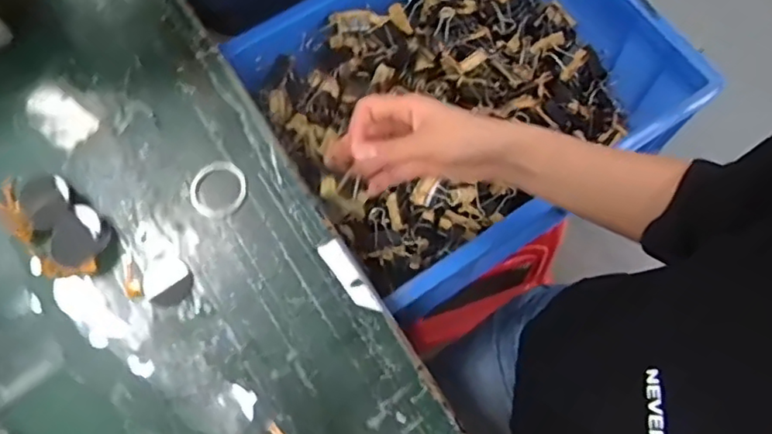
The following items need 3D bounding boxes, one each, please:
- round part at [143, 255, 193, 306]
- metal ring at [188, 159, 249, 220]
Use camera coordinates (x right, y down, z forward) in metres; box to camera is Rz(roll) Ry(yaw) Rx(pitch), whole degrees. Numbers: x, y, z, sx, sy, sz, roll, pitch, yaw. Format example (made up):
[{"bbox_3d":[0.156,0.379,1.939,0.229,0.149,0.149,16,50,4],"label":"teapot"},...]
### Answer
[{"bbox_3d":[-0.188,0.055,0.516,0.042,0.004,0.041,-1,72,2],"label":"round part"},{"bbox_3d":[-0.148,-0.024,0.533,0.048,0.008,0.051,-1,72,2],"label":"metal ring"}]

